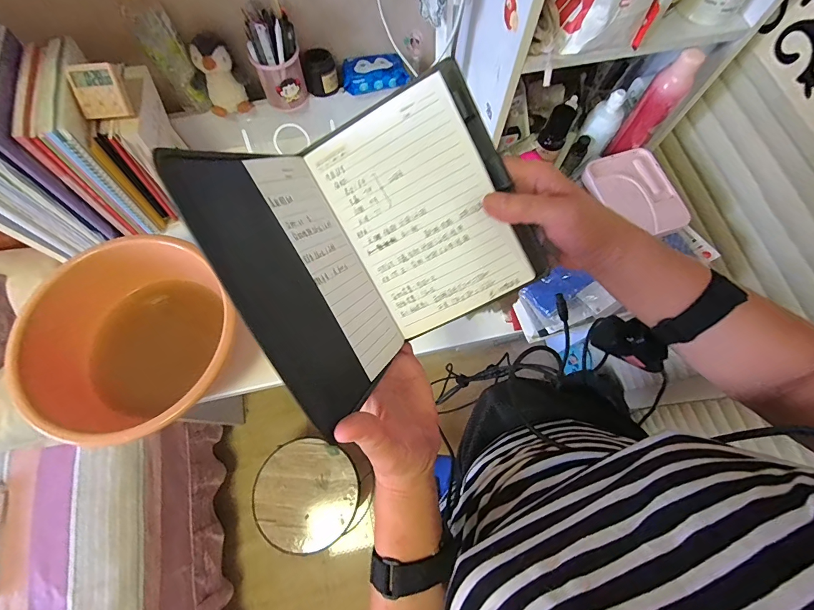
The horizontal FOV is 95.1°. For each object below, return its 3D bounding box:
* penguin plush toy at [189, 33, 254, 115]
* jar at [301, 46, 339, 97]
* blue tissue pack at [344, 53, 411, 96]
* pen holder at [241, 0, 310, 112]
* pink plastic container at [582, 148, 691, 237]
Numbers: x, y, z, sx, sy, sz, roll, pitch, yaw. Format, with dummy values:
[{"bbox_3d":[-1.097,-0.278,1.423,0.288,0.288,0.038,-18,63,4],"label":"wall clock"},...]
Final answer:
[{"bbox_3d":[-0.343,-0.413,0.677,0.091,0.118,0.049,-31,72,-11],"label":"penguin plush toy"},{"bbox_3d":[-0.167,-0.449,0.718,0.061,0.062,0.050,-16,70,-5],"label":"jar"},{"bbox_3d":[-0.061,-0.461,0.730,0.124,0.033,0.090,-8,70,-3],"label":"blue tissue pack"},{"bbox_3d":[-0.235,-0.444,0.671,0.085,0.157,0.082,-18,70,-6],"label":"pen holder"},{"bbox_3d":[0.410,-0.198,0.668,0.126,0.032,0.168,-15,70,-5],"label":"pink plastic container"}]

